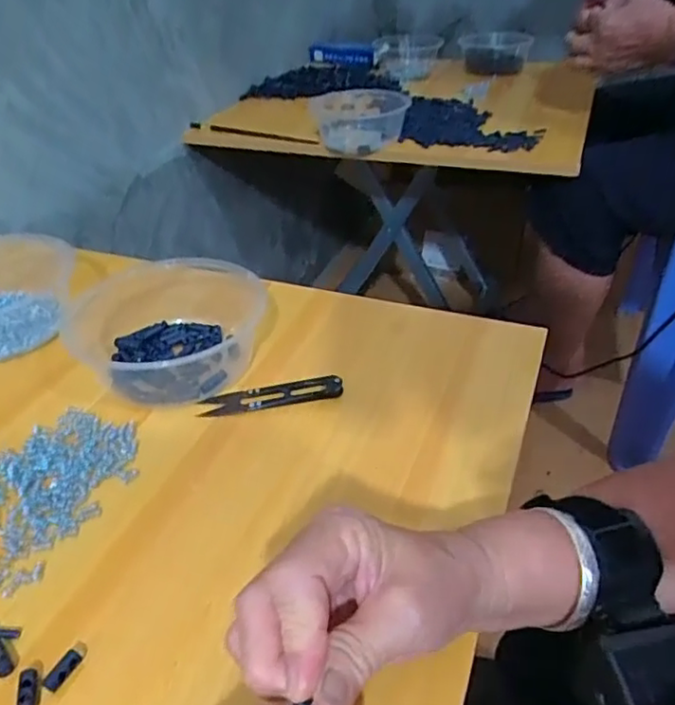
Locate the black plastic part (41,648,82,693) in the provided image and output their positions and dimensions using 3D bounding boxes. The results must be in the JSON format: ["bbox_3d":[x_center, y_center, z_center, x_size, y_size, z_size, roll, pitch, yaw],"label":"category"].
[{"bbox_3d":[-0.127,0.147,0.289,0.007,0.006,0.019,21,42,24],"label":"black plastic part"}]

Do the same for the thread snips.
[{"bbox_3d":[-0.047,0.029,0.448,0.100,0.011,0.022,-5,38,-7],"label":"thread snips"}]

